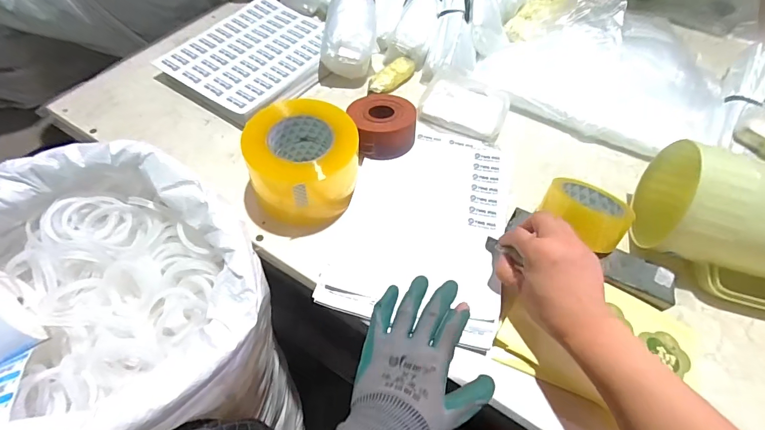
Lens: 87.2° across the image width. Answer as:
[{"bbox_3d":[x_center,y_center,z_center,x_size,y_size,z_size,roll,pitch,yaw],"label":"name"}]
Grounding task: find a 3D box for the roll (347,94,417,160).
[{"bbox_3d":[0.001,-0.134,0.580,0.089,0.043,0.106,-12,58,-13],"label":"roll"}]

